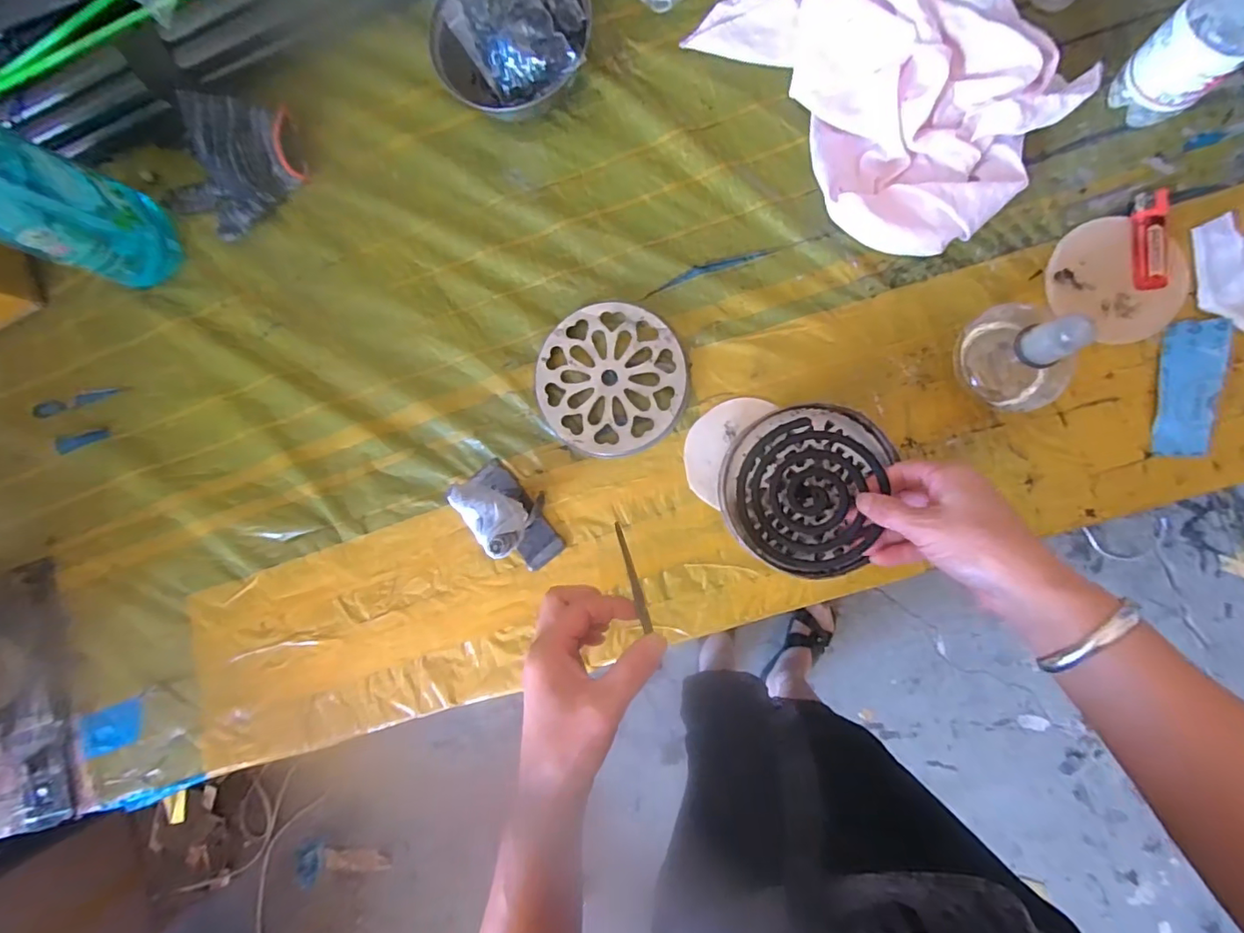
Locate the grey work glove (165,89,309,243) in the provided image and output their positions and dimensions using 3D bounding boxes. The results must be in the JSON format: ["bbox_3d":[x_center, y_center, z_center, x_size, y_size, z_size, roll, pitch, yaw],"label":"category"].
[{"bbox_3d":[-0.390,-0.302,0.535,0.126,0.040,0.135,26,91,7],"label":"grey work glove"}]

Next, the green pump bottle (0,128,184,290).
[{"bbox_3d":[-0.512,-0.235,0.444,0.068,0.245,0.091,28,92,7],"label":"green pump bottle"}]

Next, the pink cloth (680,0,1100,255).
[{"bbox_3d":[0.231,-0.341,0.446,0.215,0.078,0.301,-38,85,4],"label":"pink cloth"}]

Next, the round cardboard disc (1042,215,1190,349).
[{"bbox_3d":[0.419,-0.160,0.452,0.095,0.009,0.104,0,91,12],"label":"round cardboard disc"}]

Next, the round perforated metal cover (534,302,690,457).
[{"bbox_3d":[-0.011,-0.080,0.499,0.140,0.013,0.137,0,88,7],"label":"round perforated metal cover"}]

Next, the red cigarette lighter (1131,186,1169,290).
[{"bbox_3d":[0.442,-0.191,0.448,0.029,0.010,0.084,3,89,7],"label":"red cigarette lighter"}]

